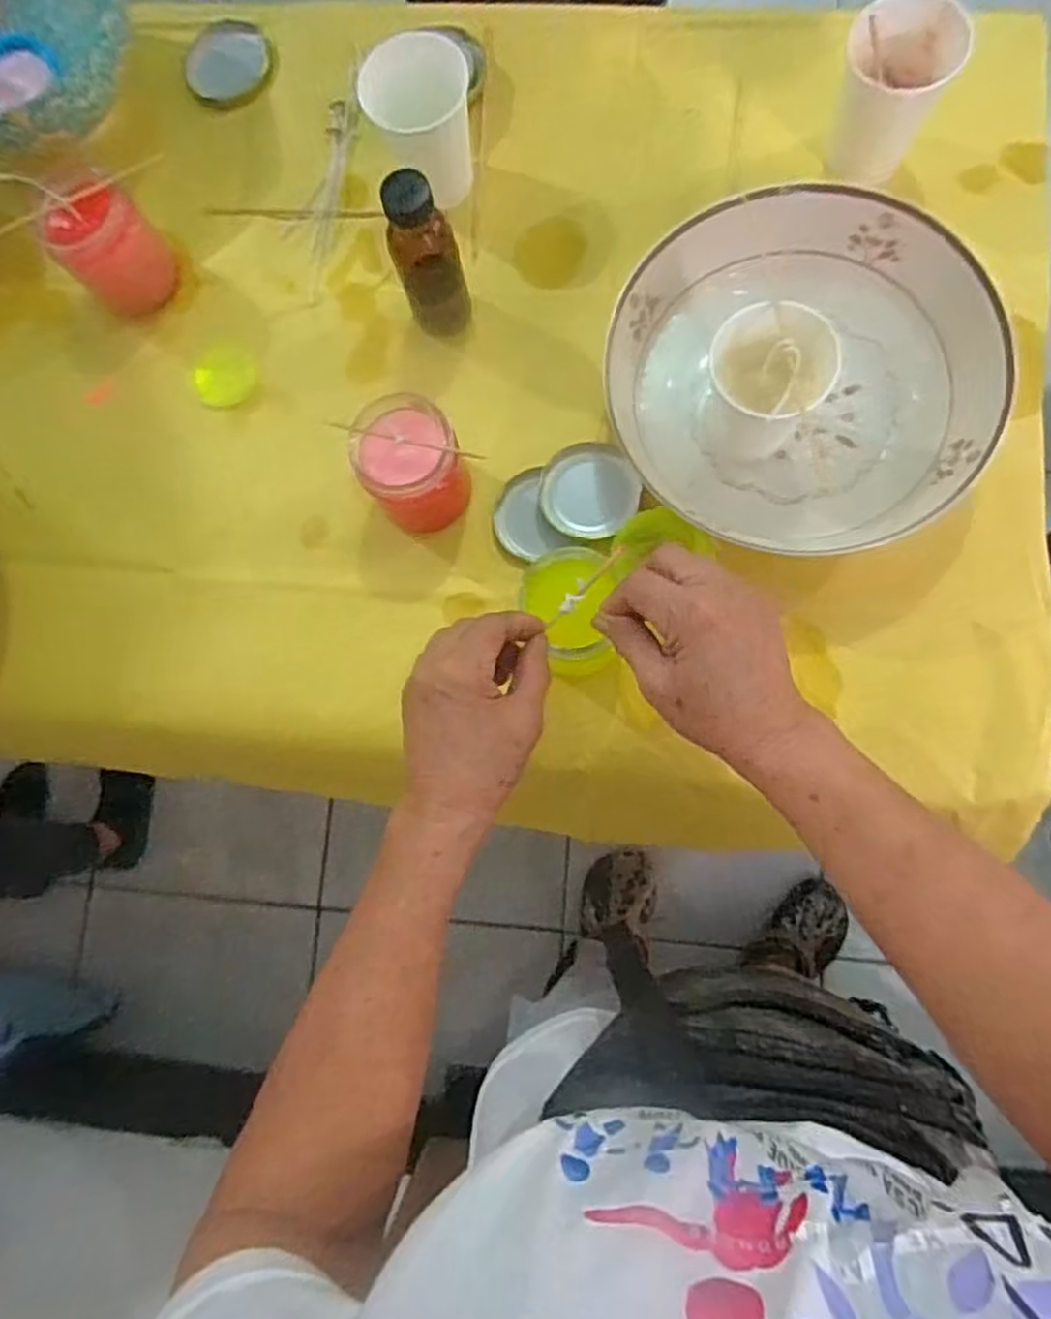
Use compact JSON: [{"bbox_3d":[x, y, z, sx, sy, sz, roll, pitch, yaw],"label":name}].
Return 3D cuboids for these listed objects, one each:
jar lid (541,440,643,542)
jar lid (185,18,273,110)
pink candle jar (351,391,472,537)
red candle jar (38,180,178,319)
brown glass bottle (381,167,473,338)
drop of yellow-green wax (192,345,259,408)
[{"bbox_3d":[0.045,-0.116,0.514,0.067,0.011,0.064,-1,82,4],"label":"jar lid"},{"bbox_3d":[-0.223,-0.449,0.560,0.058,0.008,0.066,18,84,6],"label":"jar lid"},{"bbox_3d":[-0.076,-0.129,0.496,0.073,0.067,0.076,-16,81,2],"label":"pink candle jar"},{"bbox_3d":[-0.287,-0.286,0.518,0.059,0.070,0.060,-1,82,4],"label":"red candle jar"},{"bbox_3d":[-0.063,-0.257,0.484,0.041,0.110,0.040,-1,82,4],"label":"brown glass bottle"},{"bbox_3d":[-0.219,-0.207,0.541,0.047,0.004,0.045,2,82,4],"label":"drop of yellow-green wax"}]

